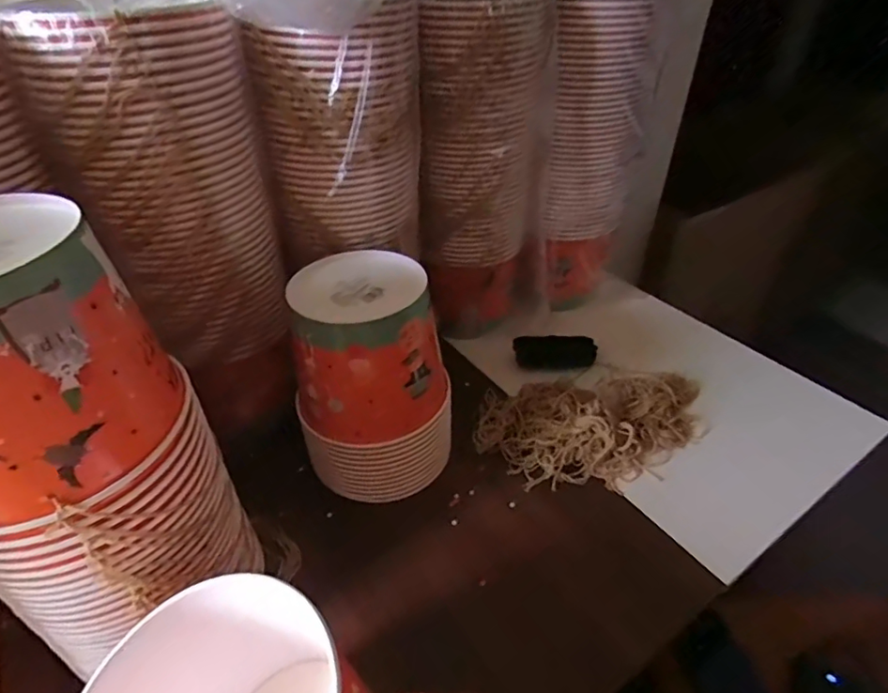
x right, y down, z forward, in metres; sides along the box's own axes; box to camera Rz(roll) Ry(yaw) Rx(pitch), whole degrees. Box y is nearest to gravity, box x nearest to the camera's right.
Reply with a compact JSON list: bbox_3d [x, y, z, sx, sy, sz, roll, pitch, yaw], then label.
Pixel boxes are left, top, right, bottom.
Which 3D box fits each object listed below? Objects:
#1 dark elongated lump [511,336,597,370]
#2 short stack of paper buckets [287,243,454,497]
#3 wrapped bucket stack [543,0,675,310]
[{"bbox_3d":[0.151,0.006,0.720,0.107,0.029,0.037,0,40,1],"label":"dark elongated lump"},{"bbox_3d":[-0.071,0.038,0.542,0.151,0.225,0.136,0,40,0],"label":"short stack of paper buckets"},{"bbox_3d":[0.191,-0.236,0.684,0.115,0.382,0.120,13,41,15],"label":"wrapped bucket stack"}]

